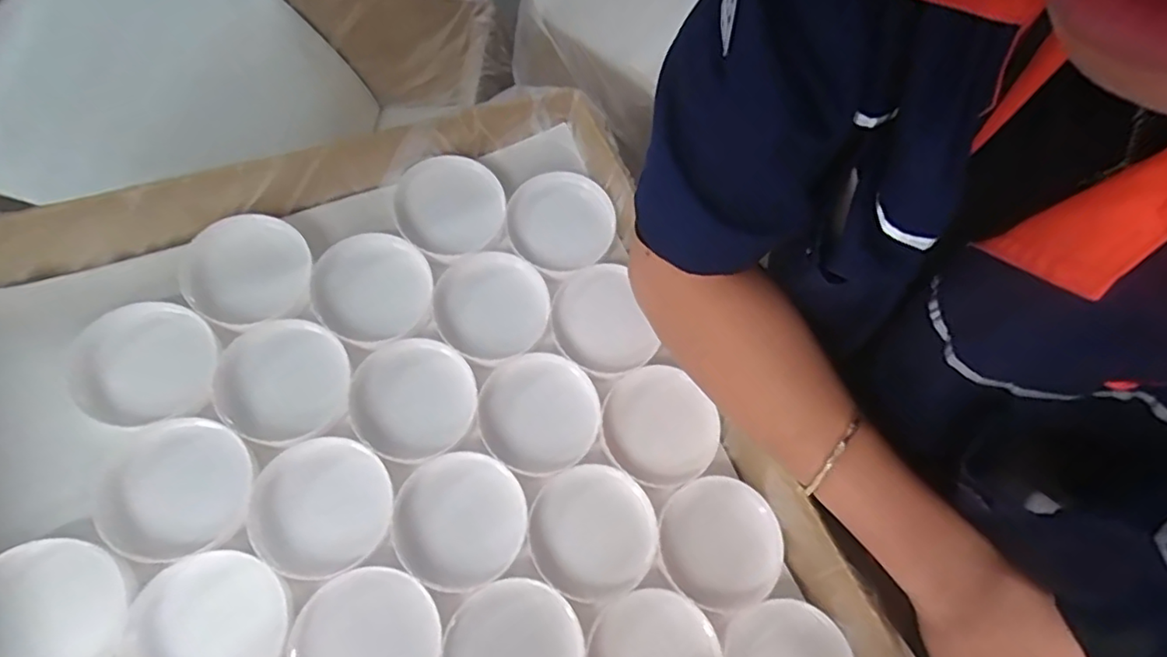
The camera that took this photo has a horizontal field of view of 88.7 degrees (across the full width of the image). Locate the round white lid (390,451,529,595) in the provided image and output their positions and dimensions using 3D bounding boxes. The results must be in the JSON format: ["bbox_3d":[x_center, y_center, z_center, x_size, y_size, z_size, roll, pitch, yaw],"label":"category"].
[{"bbox_3d":[-0.073,0.113,0.356,0.076,0.009,0.074,6,67,-13],"label":"round white lid"}]

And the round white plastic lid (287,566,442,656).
[{"bbox_3d":[-0.116,0.169,0.319,0.072,0.014,0.074,-33,75,-10],"label":"round white plastic lid"}]

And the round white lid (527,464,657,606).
[{"bbox_3d":[0.006,0.124,0.364,0.074,0.013,0.076,0,72,0],"label":"round white lid"}]

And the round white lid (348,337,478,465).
[{"bbox_3d":[-0.107,0.043,0.376,0.072,0.013,0.075,0,72,0],"label":"round white lid"}]

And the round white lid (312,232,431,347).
[{"bbox_3d":[-0.139,-0.026,0.398,0.074,0.018,0.073,0,72,0],"label":"round white lid"}]

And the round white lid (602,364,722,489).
[{"bbox_3d":[0.050,0.064,0.391,0.074,0.018,0.074,0,72,0],"label":"round white lid"}]

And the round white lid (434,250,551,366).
[{"bbox_3d":[-0.063,-0.016,0.405,0.071,0.016,0.075,0,72,0],"label":"round white lid"}]

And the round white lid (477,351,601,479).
[{"bbox_3d":[-0.028,0.056,0.389,0.074,0.018,0.076,0,72,0],"label":"round white lid"}]

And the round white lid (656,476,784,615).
[{"bbox_3d":[0.085,0.131,0.366,0.074,0.017,0.075,0,72,0],"label":"round white lid"}]

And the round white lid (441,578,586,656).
[{"bbox_3d":[-0.038,0.182,0.333,0.076,0.011,0.074,8,57,-12],"label":"round white lid"}]

